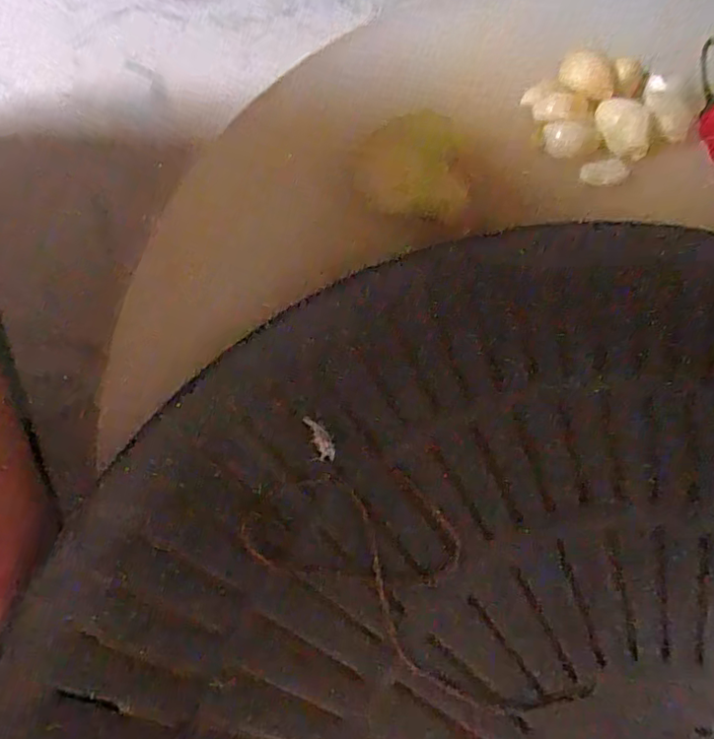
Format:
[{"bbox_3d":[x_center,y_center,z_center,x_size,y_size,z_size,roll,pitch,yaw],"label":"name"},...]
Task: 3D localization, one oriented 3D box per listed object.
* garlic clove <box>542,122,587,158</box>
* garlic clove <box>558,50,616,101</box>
[{"bbox_3d":[0.093,-0.105,0.281,0.019,0.013,0.009,3,70,3],"label":"garlic clove"},{"bbox_3d":[0.101,-0.128,0.272,0.024,0.015,0.014,29,74,11],"label":"garlic clove"}]

